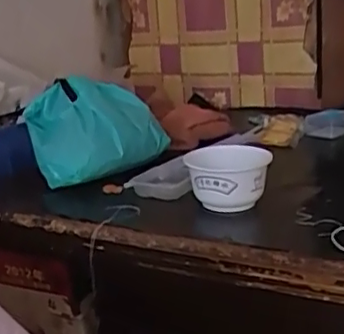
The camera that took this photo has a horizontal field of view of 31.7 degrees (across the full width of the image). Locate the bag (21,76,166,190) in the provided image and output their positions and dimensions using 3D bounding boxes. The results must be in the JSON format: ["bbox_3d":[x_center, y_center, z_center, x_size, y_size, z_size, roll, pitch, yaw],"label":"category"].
[{"bbox_3d":[-0.116,-0.065,0.943,0.207,0.140,0.126,-15,19,-31],"label":"bag"}]

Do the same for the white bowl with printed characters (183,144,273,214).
[{"bbox_3d":[0.077,0.013,0.828,0.112,0.067,0.127,-6,16,-4],"label":"white bowl with printed characters"}]

